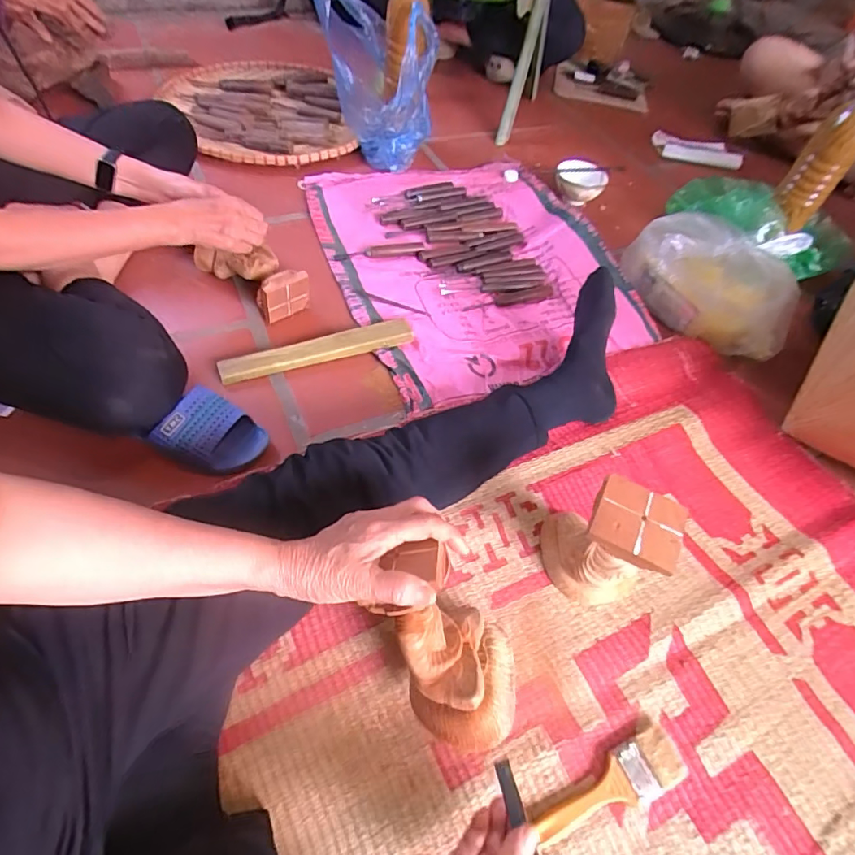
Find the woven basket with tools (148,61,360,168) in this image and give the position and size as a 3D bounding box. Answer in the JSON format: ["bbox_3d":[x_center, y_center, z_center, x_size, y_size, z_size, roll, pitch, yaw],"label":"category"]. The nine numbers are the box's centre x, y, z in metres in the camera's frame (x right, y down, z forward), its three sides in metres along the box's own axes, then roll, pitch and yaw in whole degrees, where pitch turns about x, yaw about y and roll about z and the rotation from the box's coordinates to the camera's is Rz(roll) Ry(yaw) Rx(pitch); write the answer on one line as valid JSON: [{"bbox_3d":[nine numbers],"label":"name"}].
[{"bbox_3d":[-0.384,-0.703,1.117,0.399,0.066,0.421,-9,55,-13],"label":"woven basket with tools"}]

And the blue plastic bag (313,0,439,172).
[{"bbox_3d":[-0.098,-0.697,0.999,0.213,0.306,0.158,2,53,-5],"label":"blue plastic bag"}]

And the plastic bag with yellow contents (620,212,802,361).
[{"bbox_3d":[0.471,-0.249,0.832,0.166,0.128,0.269,-21,59,-18],"label":"plastic bag with yellow contents"}]

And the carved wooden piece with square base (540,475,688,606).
[{"bbox_3d":[0.183,0.124,0.521,0.114,0.174,0.088,28,57,15],"label":"carved wooden piece with square base"}]

